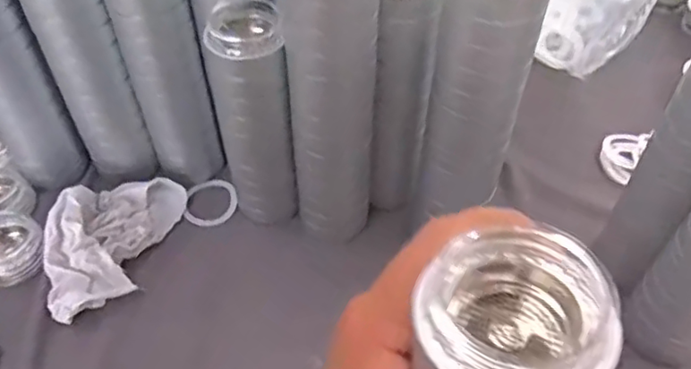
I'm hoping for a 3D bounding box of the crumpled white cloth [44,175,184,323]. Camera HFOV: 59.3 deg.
[{"bbox_3d":[-0.219,0.045,0.545,0.092,0.045,0.155,12,50,11],"label":"crumpled white cloth"}]

